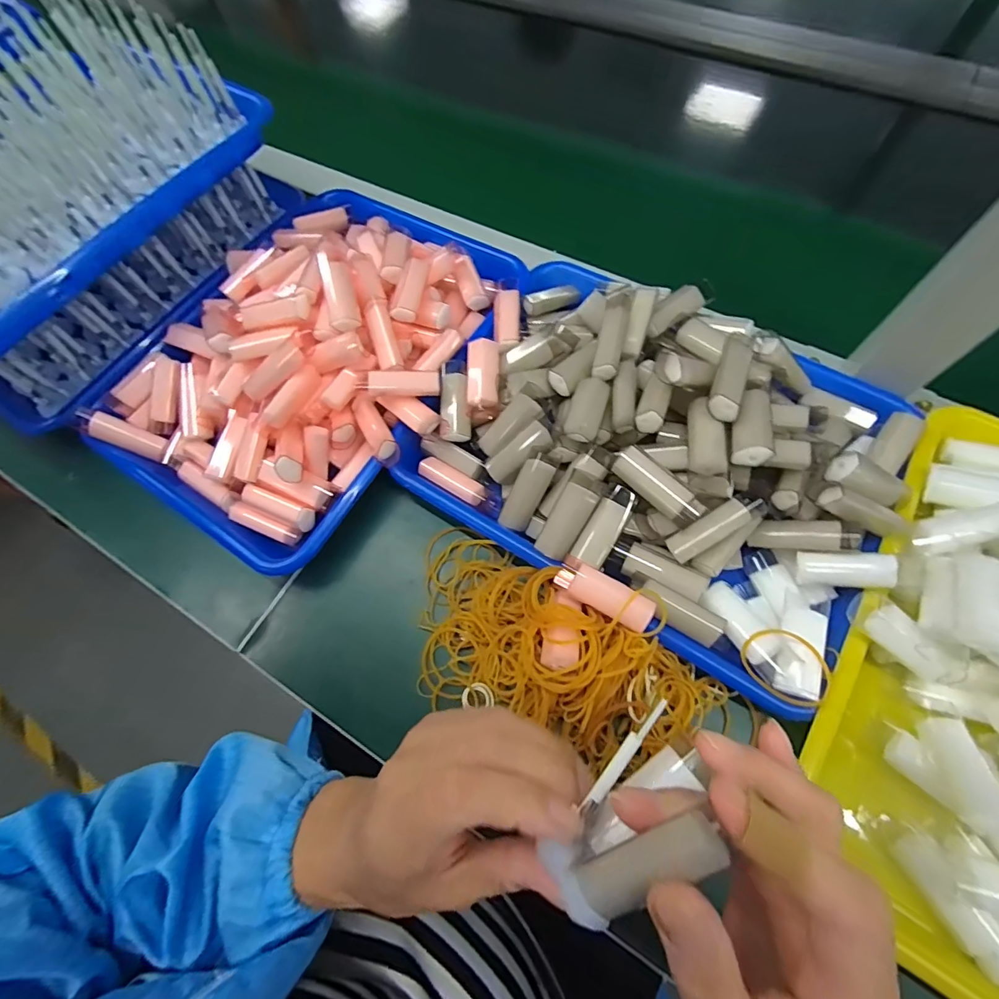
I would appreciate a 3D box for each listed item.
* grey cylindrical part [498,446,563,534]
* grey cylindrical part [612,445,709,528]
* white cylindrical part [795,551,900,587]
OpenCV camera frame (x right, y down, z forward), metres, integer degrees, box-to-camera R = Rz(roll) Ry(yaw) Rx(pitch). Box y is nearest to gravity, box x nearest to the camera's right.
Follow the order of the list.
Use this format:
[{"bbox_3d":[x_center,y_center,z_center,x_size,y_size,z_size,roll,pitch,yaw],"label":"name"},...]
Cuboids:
[{"bbox_3d":[0.021,-0.007,0.317,0.020,0.020,0.059,30,108,14],"label":"grey cylindrical part"},{"bbox_3d":[0.101,-0.008,0.292,0.061,0.013,0.019,40,75,17],"label":"grey cylindrical part"},{"bbox_3d":[0.209,0.041,0.279,0.049,0.016,0.019,-3,65,28],"label":"white cylindrical part"}]

